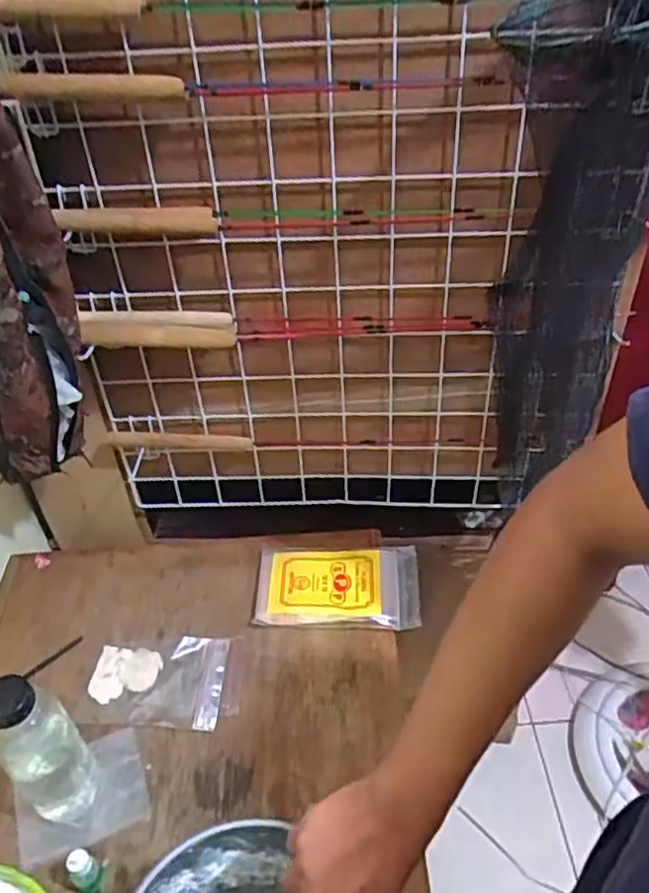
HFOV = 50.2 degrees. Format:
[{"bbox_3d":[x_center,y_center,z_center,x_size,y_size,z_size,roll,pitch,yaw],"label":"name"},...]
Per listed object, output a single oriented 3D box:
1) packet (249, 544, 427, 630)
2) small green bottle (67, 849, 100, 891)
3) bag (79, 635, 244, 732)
[{"bbox_3d":[0.018,0.170,0.854,0.195,0.028,0.113,0,41,3],"label":"packet"},{"bbox_3d":[-0.212,0.374,0.611,0.019,0.048,0.023,29,50,31],"label":"small green bottle"},{"bbox_3d":[-0.178,0.261,0.770,0.167,0.015,0.103,-4,41,0],"label":"bag"}]

